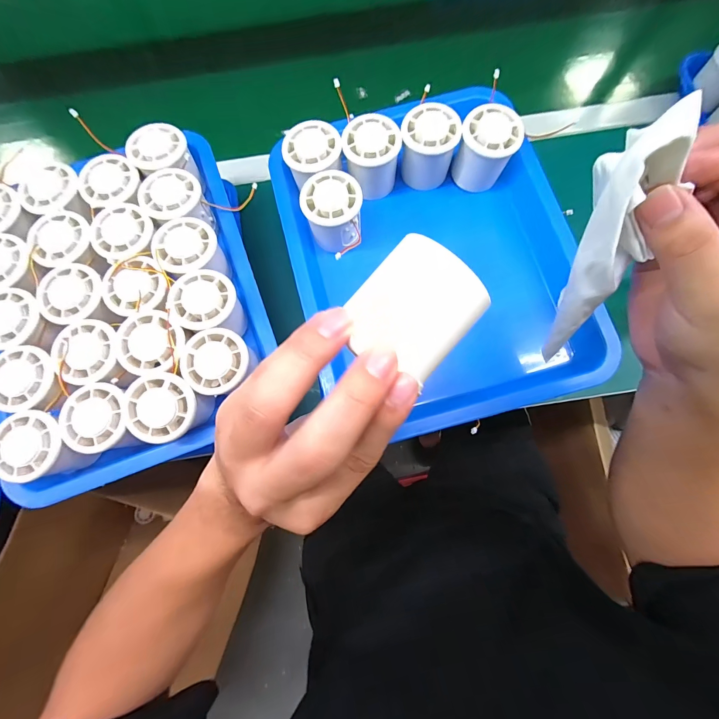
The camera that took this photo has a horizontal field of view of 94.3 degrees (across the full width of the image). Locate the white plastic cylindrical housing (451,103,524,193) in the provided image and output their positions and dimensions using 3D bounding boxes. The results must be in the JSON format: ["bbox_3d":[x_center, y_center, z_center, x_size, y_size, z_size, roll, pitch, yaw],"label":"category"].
[{"bbox_3d":[0.127,-0.211,0.337,0.054,0.051,0.051,0,77,2],"label":"white plastic cylindrical housing"}]

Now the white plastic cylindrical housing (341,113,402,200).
[{"bbox_3d":[0.013,-0.203,0.341,0.054,0.048,0.059,0,77,2],"label":"white plastic cylindrical housing"}]

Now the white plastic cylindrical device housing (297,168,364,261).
[{"bbox_3d":[-0.025,-0.142,0.328,0.056,0.046,0.062,-20,77,-3],"label":"white plastic cylindrical device housing"}]

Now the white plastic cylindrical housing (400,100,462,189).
[{"bbox_3d":[0.069,-0.214,0.342,0.053,0.054,0.053,0,77,2],"label":"white plastic cylindrical housing"}]

